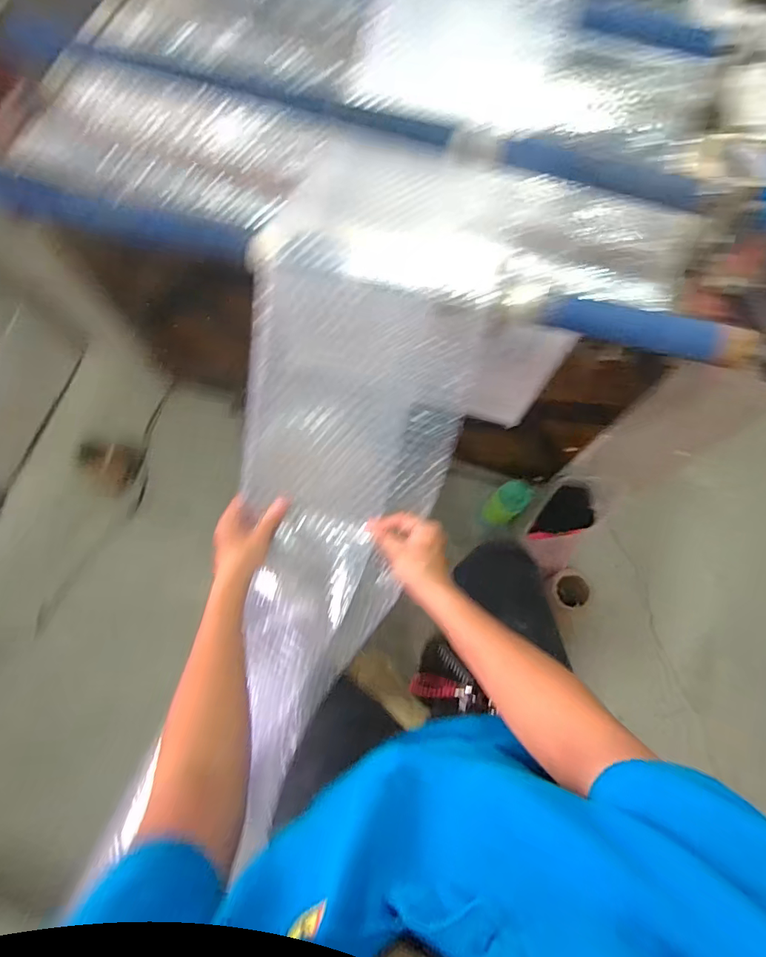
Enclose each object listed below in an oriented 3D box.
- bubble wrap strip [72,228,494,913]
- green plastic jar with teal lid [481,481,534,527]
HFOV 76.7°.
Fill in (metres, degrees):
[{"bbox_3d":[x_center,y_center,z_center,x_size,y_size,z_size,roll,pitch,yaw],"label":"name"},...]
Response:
[{"bbox_3d":[-0.078,0.086,0.526,0.225,0.157,0.650,16,99,3],"label":"bubble wrap strip"},{"bbox_3d":[0.282,0.060,1.109,0.066,0.165,0.068,1,71,-2],"label":"green plastic jar with teal lid"}]

